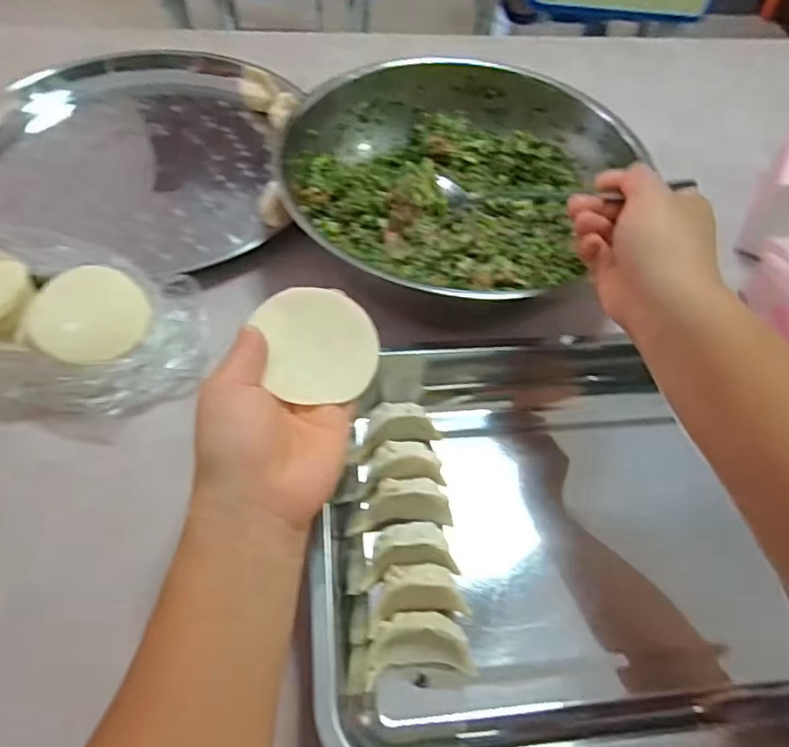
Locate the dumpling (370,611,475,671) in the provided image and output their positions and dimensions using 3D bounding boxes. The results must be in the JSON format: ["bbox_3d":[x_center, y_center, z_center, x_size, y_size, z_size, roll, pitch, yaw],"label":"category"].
[{"bbox_3d":[0.013,0.152,0.334,0.057,0.020,0.036,-3,56,-5],"label":"dumpling"}]

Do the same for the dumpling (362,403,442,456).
[{"bbox_3d":[0.002,0.037,0.420,0.054,0.027,0.033,-10,57,-10],"label":"dumpling"}]

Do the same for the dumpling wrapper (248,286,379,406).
[{"bbox_3d":[-0.043,-0.018,0.345,0.065,0.004,0.075,-12,66,-19],"label":"dumpling wrapper"}]

